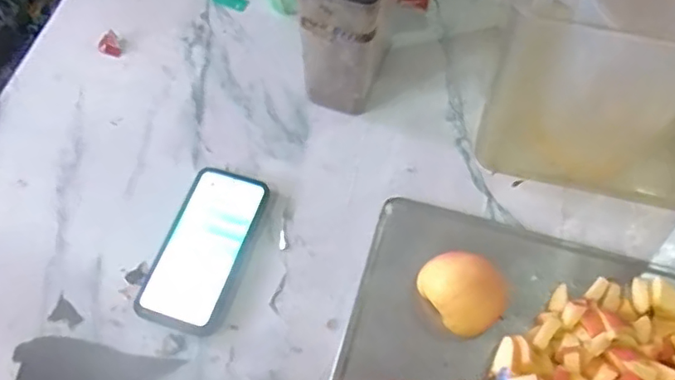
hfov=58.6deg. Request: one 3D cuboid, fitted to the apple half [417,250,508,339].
[{"bbox_3d":[0.120,0.094,0.572,0.064,0.035,0.079,-29,64,-15],"label":"apple half"}]

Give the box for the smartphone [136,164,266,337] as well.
[{"bbox_3d":[-0.134,0.055,0.611,0.082,0.013,0.170,16,62,9],"label":"smartphone"}]

